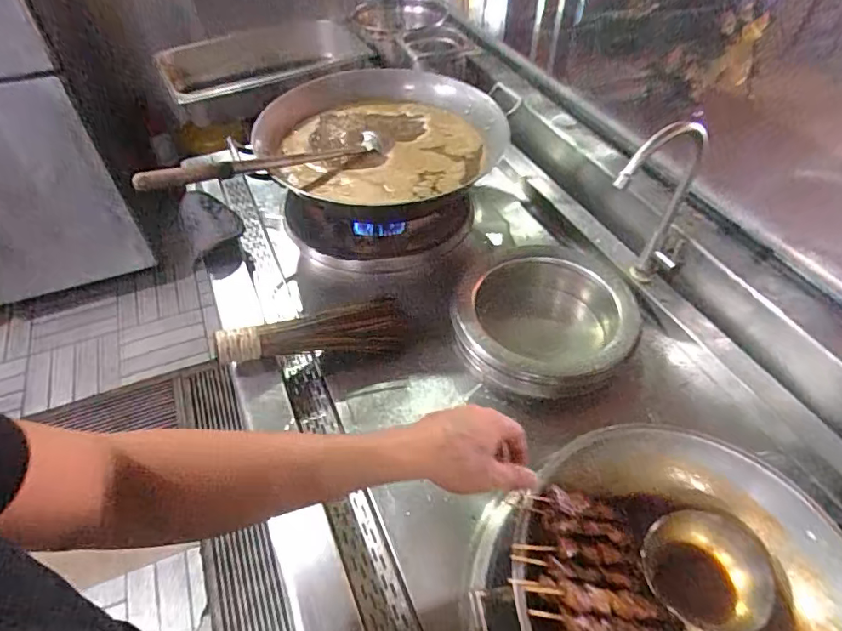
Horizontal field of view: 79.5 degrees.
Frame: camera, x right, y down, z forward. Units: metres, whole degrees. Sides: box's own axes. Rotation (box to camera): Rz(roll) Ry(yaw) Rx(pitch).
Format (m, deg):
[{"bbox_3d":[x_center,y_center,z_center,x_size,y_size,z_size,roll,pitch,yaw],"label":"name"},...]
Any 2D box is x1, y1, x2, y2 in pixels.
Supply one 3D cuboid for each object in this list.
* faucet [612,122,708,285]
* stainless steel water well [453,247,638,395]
[{"bbox_3d":[0.350,-0.140,0.773,0.169,0.287,0.058,-26,53,-22],"label":"faucet"},{"bbox_3d":[0.215,0.001,0.881,0.281,0.091,0.322,19,50,16],"label":"stainless steel water well"}]

